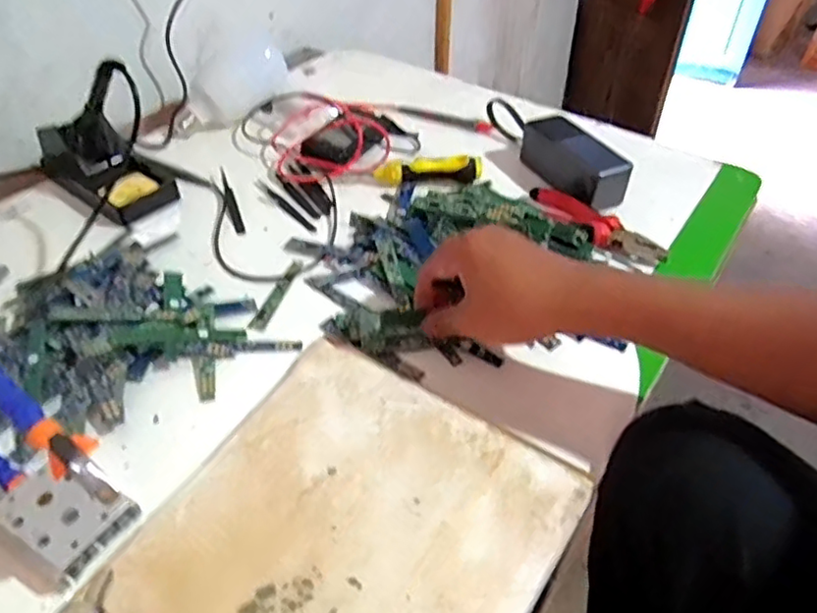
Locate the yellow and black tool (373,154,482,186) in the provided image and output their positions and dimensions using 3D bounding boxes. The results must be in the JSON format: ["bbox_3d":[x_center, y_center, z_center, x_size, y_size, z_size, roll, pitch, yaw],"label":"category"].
[{"bbox_3d":[0.023,-0.152,0.698,0.116,0.031,0.031,-3,43,-5],"label":"yellow and black tool"}]

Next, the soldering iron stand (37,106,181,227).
[{"bbox_3d":[-0.311,-0.153,0.655,0.139,0.074,0.078,32,51,28],"label":"soldering iron stand"}]

